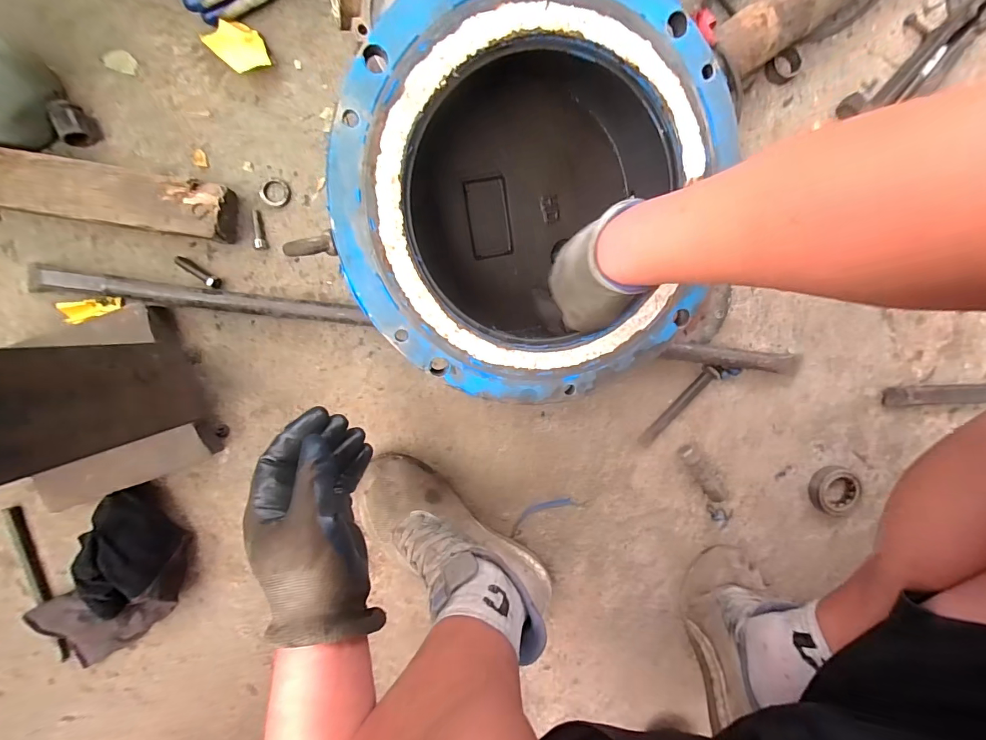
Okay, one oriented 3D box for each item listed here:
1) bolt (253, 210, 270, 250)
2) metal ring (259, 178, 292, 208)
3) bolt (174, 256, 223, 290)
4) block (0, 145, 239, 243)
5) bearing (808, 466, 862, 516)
[{"bbox_3d":[-0.295,-0.175,0.528,0.016,0.007,0.051,-12,83,-3],"label":"bolt"},{"bbox_3d":[-0.273,-0.222,0.526,0.034,0.007,0.033,0,96,-5],"label":"metal ring"},{"bbox_3d":[-0.370,-0.123,0.526,0.066,0.013,0.012,33,93,5],"label":"bolt"},{"bbox_3d":[-0.482,-0.205,0.483,0.337,0.055,0.069,8,95,-5],"label":"block"},{"bbox_3d":[0.504,0.178,0.615,0.070,0.021,0.070,0,96,-5],"label":"bearing"}]

